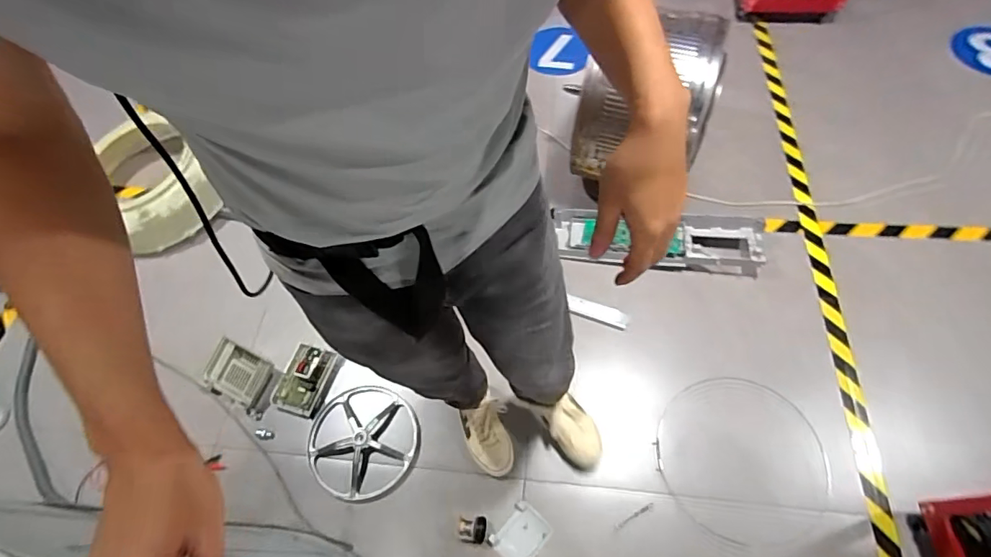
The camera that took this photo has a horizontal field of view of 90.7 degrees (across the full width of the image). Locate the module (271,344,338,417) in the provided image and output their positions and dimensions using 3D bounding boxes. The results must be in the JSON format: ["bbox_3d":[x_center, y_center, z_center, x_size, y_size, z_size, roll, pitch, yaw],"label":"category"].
[{"bbox_3d":[-0.516,0.268,1.310,0.129,0.030,0.175,15,62,12],"label":"module"}]

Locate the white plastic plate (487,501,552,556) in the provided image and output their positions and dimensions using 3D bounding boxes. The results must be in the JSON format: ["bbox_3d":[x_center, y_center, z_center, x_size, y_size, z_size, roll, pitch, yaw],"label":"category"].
[{"bbox_3d":[0.057,0.584,1.113,0.097,0.010,0.121,41,62,18],"label":"white plastic plate"}]

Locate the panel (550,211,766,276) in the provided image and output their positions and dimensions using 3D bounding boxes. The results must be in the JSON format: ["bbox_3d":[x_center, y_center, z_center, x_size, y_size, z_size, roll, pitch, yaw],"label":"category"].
[{"bbox_3d":[0.485,-0.118,1.440,0.572,0.079,0.172,4,60,6],"label":"panel"}]

